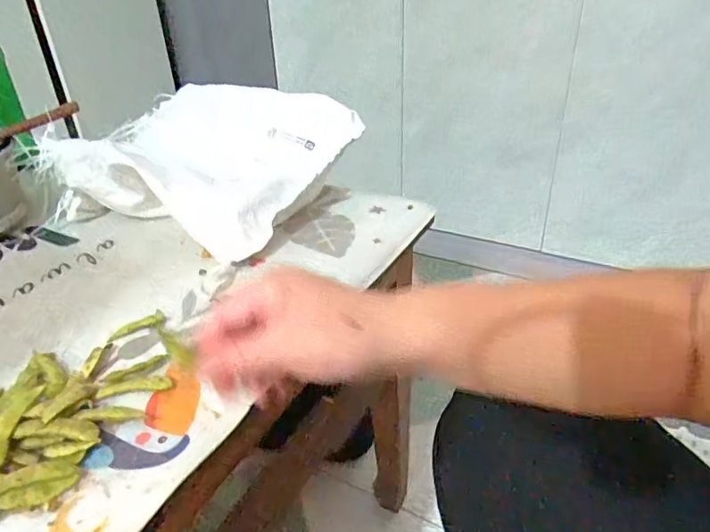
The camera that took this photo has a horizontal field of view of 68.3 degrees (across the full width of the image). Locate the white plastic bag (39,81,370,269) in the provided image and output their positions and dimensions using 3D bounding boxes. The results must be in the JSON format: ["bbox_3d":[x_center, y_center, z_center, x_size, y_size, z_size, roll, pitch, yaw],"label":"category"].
[{"bbox_3d":[-0.169,-0.126,0.613,0.295,0.094,0.259,14,34,26],"label":"white plastic bag"}]

